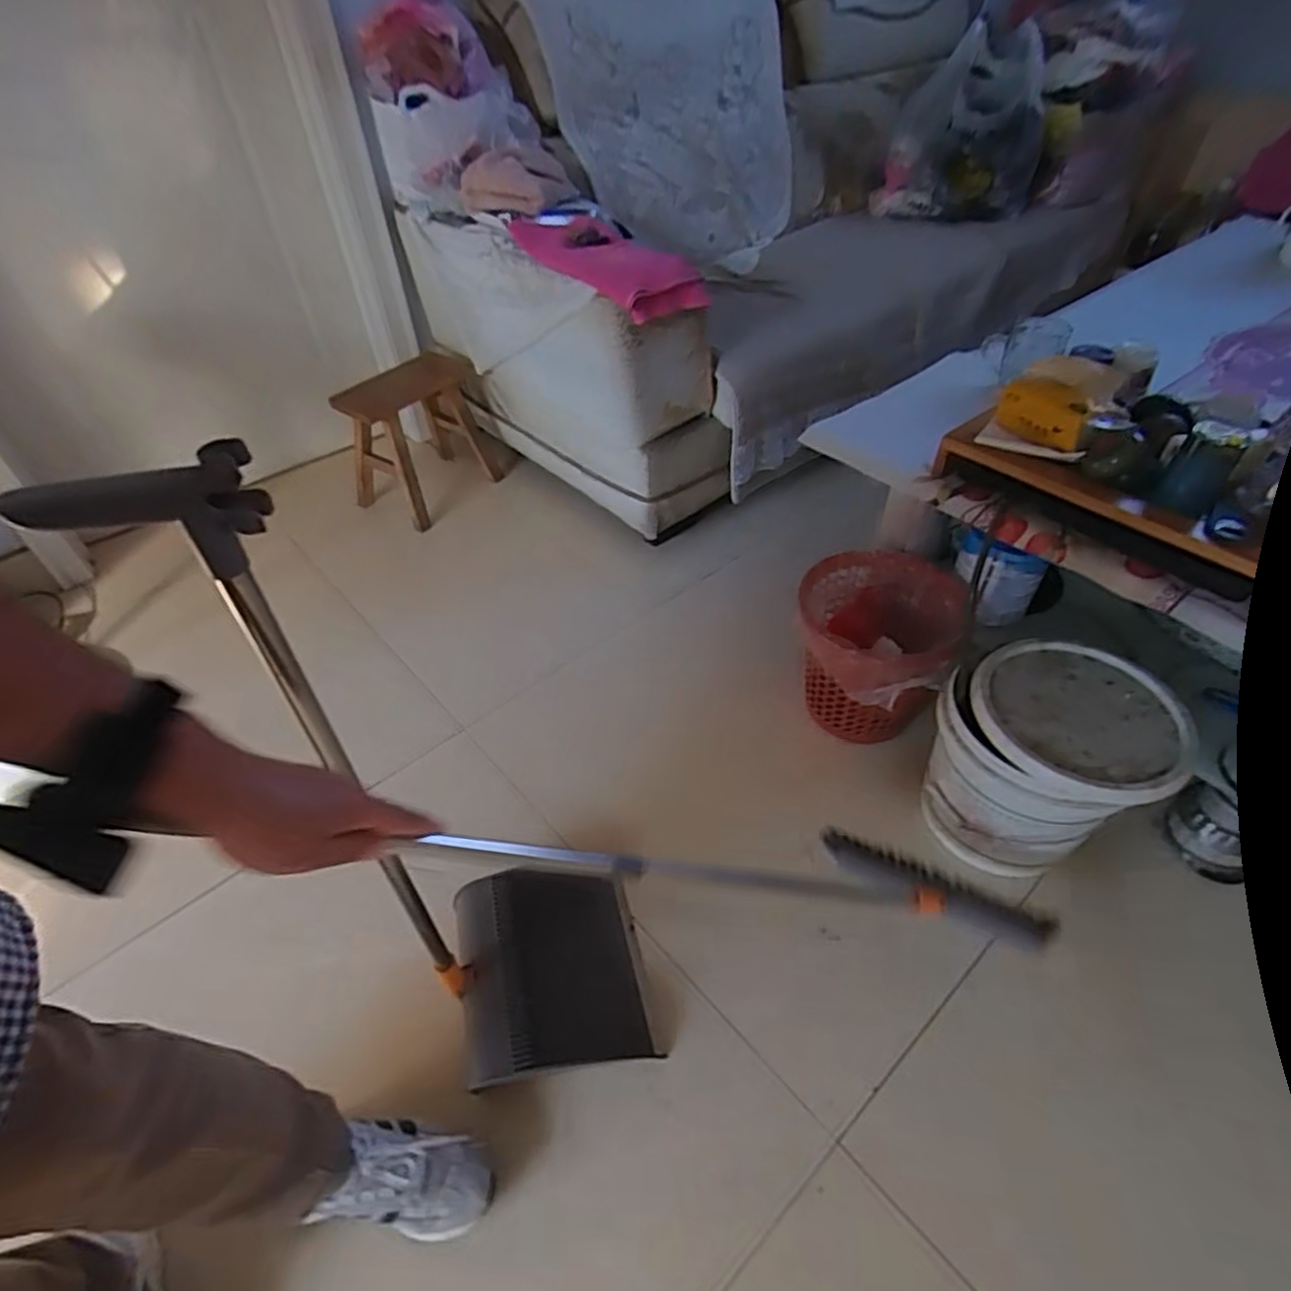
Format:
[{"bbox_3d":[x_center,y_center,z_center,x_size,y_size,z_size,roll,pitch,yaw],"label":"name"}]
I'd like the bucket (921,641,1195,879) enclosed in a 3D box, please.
[{"bbox_3d":[0.506,0.158,0.920,0.256,0.246,0.227,12,47,15],"label":"bucket"}]

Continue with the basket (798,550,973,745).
[{"bbox_3d":[0.354,0.011,1.100,0.242,0.235,0.220,-2,45,2],"label":"basket"}]

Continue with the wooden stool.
[{"bbox_3d":[-0.569,-0.542,1.761,0.286,0.338,0.375,26,52,26],"label":"wooden stool"}]

